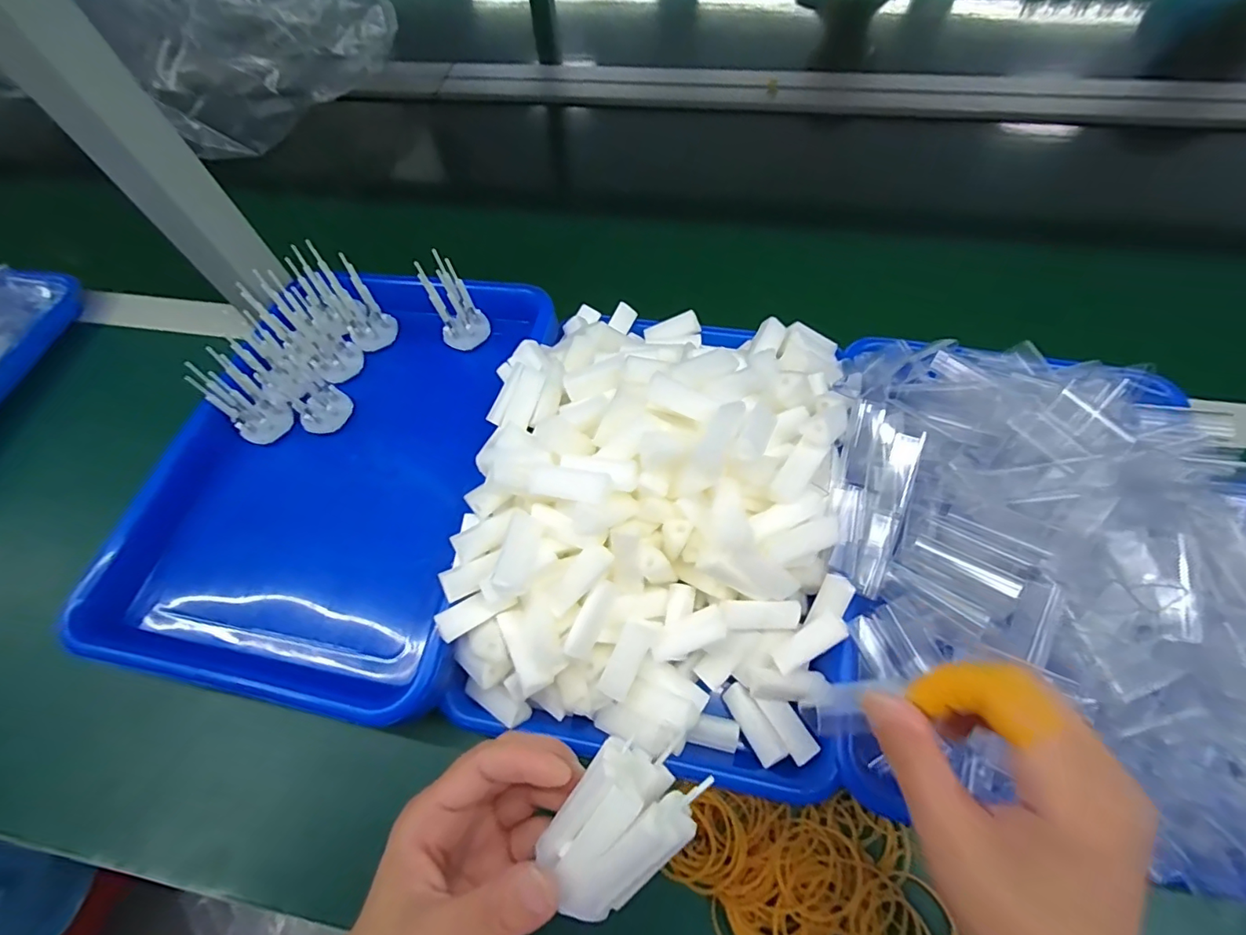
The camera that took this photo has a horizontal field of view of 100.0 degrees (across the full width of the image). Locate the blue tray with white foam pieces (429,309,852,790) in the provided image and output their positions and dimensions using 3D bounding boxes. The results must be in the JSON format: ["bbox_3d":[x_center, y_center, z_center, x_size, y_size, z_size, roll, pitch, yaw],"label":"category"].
[{"bbox_3d":[0.024,0.019,0.337,0.234,0.099,0.305,5,62,7],"label":"blue tray with white foam pieces"}]

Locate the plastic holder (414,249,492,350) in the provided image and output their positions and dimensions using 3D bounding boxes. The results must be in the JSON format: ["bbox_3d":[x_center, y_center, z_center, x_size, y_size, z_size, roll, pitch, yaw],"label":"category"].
[{"bbox_3d":[-0.132,-0.130,0.412,0.037,0.072,0.031,-22,62,-8],"label":"plastic holder"}]

